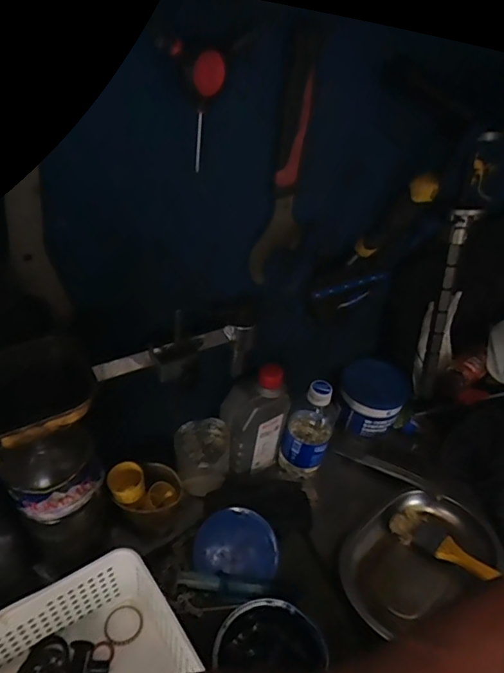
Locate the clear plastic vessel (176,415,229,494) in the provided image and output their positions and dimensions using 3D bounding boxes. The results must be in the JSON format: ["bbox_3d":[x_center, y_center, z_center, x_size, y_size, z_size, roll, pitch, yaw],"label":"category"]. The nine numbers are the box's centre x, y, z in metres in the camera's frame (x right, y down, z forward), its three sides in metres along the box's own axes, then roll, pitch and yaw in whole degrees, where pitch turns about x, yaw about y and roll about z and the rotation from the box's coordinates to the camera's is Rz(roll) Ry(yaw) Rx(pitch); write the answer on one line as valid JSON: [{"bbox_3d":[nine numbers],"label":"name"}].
[{"bbox_3d":[-0.065,0.159,0.621,0.065,0.092,0.058,2,38,-6],"label":"clear plastic vessel"}]

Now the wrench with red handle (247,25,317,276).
[{"bbox_3d":[0.032,-0.161,0.453,0.054,0.221,0.013,-24,47,-34],"label":"wrench with red handle"}]

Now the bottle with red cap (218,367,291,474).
[{"bbox_3d":[0.003,0.107,0.618,0.074,0.157,0.053,-19,44,-29],"label":"bottle with red cap"}]

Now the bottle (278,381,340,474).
[{"bbox_3d":[0.077,0.128,0.647,0.065,0.168,0.058,13,38,9],"label":"bottle"}]

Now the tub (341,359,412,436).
[{"bbox_3d":[0.186,0.095,0.734,0.094,0.102,0.092,24,41,22],"label":"tub"}]

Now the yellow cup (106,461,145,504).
[{"bbox_3d":[-0.140,0.164,0.534,0.037,0.027,0.041,-18,44,-28],"label":"yellow cup"}]

